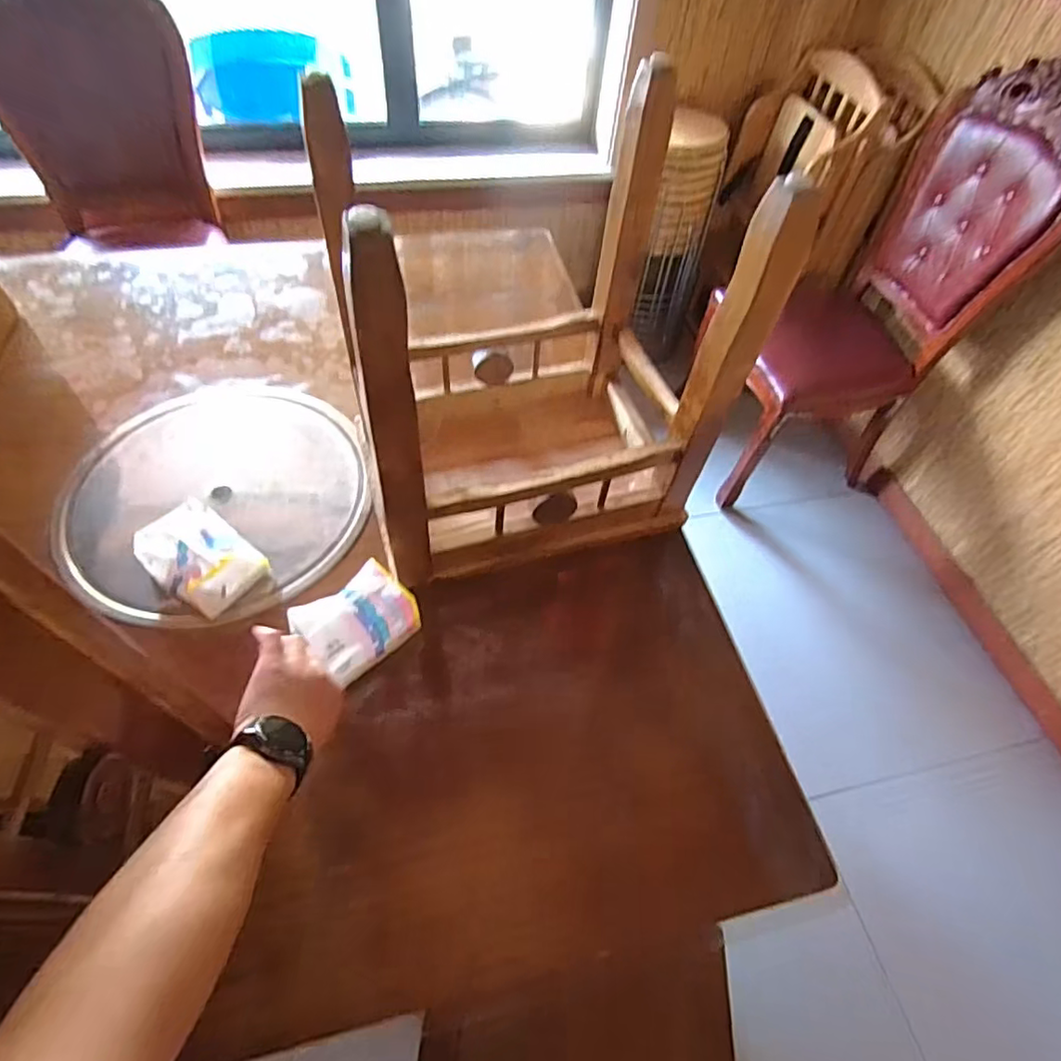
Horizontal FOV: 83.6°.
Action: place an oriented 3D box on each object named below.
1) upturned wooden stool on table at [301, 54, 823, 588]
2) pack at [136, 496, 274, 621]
[{"bbox_3d":[-0.006,-0.191,0.671,0.371,0.410,0.294,-13,57,-14],"label":"upturned wooden stool on table"},{"bbox_3d":[-0.384,0.024,0.684,0.114,0.069,0.093,32,58,17],"label":"pack"}]

